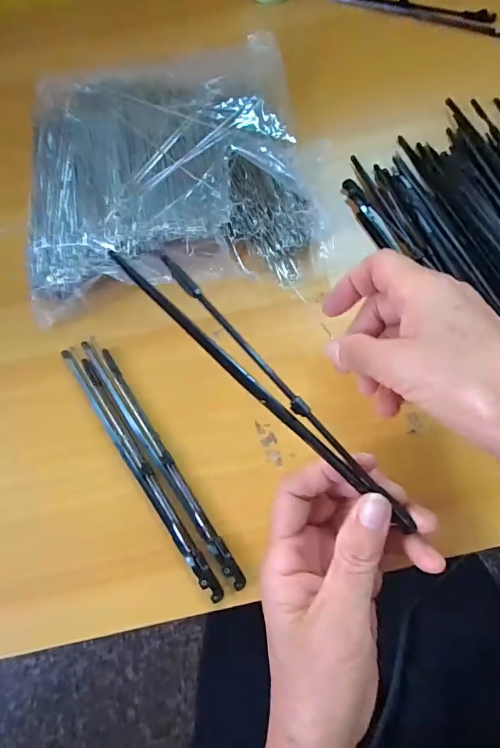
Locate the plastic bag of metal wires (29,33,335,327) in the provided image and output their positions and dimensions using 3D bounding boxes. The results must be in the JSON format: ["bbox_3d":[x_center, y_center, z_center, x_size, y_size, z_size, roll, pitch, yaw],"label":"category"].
[{"bbox_3d":[-0.062,-0.159,0.328,0.207,0.033,0.216,-8,69,-1],"label":"plastic bag of metal wires"}]

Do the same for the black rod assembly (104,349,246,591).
[{"bbox_3d":[-0.053,0.052,0.263,0.009,0.006,0.172,-32,71,-9],"label":"black rod assembly"}]

